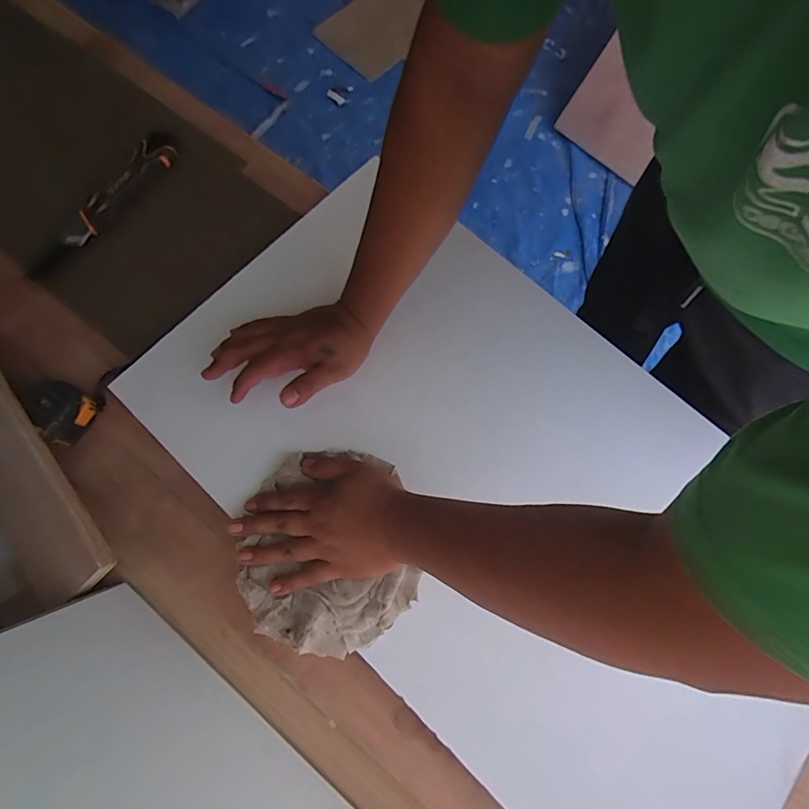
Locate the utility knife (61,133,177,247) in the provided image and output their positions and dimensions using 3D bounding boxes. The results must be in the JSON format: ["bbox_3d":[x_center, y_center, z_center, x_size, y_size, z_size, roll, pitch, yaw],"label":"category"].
[{"bbox_3d":[-0.351,-0.263,0.548,0.036,0.022,0.174,36,73,-12],"label":"utility knife"}]

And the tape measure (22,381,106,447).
[{"bbox_3d":[-0.364,0.005,0.477,0.056,0.033,0.062,36,76,8],"label":"tape measure"}]

